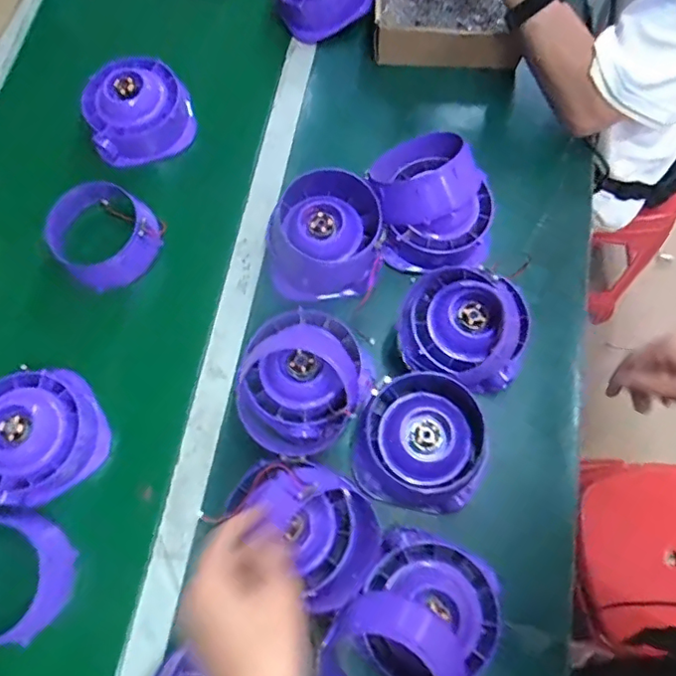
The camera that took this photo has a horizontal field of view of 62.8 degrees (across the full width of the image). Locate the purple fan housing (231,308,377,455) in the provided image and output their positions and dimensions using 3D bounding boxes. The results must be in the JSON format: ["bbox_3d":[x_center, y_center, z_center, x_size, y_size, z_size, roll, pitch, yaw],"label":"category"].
[{"bbox_3d":[-0.039,0.049,0.610,0.140,0.068,0.153,35,76,12],"label":"purple fan housing"}]

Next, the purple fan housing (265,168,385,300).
[{"bbox_3d":[-0.016,-0.120,0.652,0.133,0.079,0.136,10,73,5],"label":"purple fan housing"}]

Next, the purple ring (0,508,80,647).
[{"bbox_3d":[-0.345,0.246,0.572,0.123,0.055,0.128,0,72,1],"label":"purple ring"}]

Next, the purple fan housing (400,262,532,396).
[{"bbox_3d":[0.140,-0.014,0.617,0.136,0.063,0.122,17,73,7],"label":"purple fan housing"}]

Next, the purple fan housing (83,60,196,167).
[{"bbox_3d":[-0.267,-0.305,0.737,0.135,0.068,0.130,-16,72,-4],"label":"purple fan housing"}]

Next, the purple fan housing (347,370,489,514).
[{"bbox_3d":[0.089,0.106,0.577,0.132,0.070,0.138,0,72,1],"label":"purple fan housing"}]

